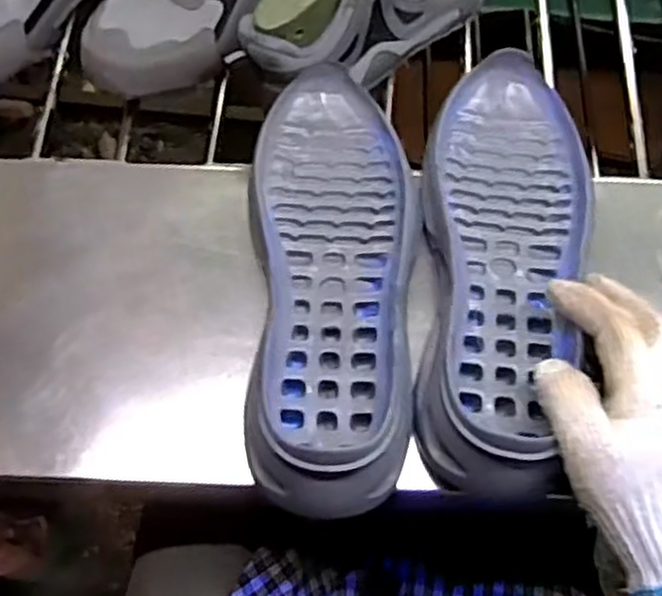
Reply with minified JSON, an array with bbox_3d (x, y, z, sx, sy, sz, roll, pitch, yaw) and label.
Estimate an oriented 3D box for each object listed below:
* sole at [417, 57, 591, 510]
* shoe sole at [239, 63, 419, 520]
[{"bbox_3d":[0.115,-0.031,0.514,0.109,0.046,0.315,9,63,2],"label":"sole"},{"bbox_3d":[0.001,-0.019,0.517,0.110,0.058,0.313,-1,68,-2],"label":"shoe sole"}]

